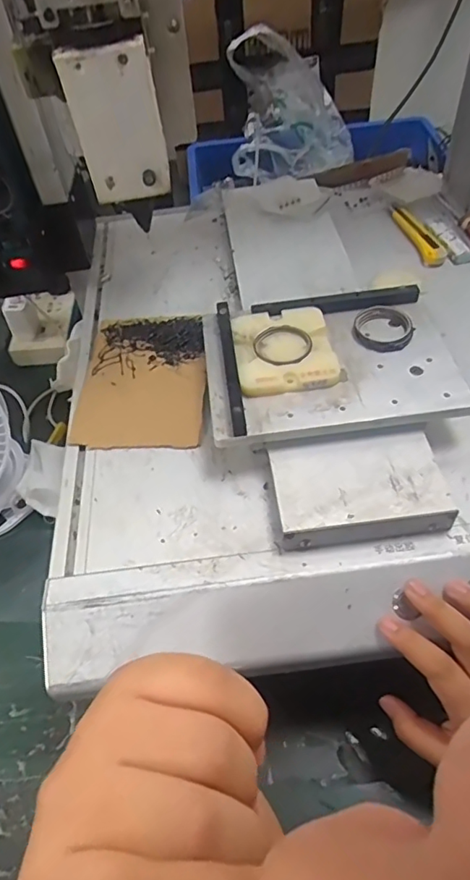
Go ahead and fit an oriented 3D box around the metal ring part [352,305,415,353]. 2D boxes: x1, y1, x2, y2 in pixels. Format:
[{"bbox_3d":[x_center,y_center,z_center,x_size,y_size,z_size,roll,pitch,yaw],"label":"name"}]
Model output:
[{"bbox_3d":[0.124,-0.093,0.438,0.048,0.008,0.050,-2,51,2],"label":"metal ring part"}]

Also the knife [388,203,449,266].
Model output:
[{"bbox_3d":[0.204,-0.231,0.587,0.023,0.012,0.121,-9,51,-3],"label":"knife"}]

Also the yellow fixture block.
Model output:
[{"bbox_3d":[0.040,-0.075,0.431,0.079,0.008,0.090,-8,52,-1],"label":"yellow fixture block"}]

